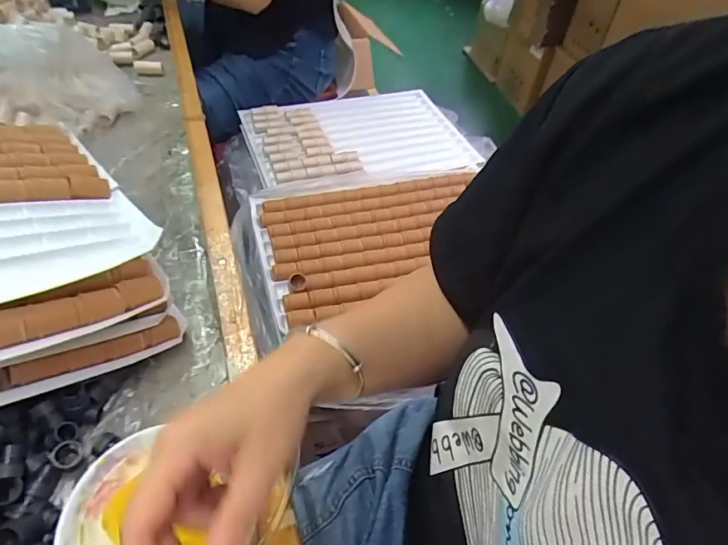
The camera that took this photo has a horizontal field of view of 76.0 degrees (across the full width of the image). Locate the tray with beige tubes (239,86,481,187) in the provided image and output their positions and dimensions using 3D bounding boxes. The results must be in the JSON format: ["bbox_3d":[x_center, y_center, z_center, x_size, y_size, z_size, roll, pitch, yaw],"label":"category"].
[{"bbox_3d":[-0.013,-0.304,1.021,0.451,0.029,0.313,-13,51,-16],"label":"tray with beige tubes"}]

